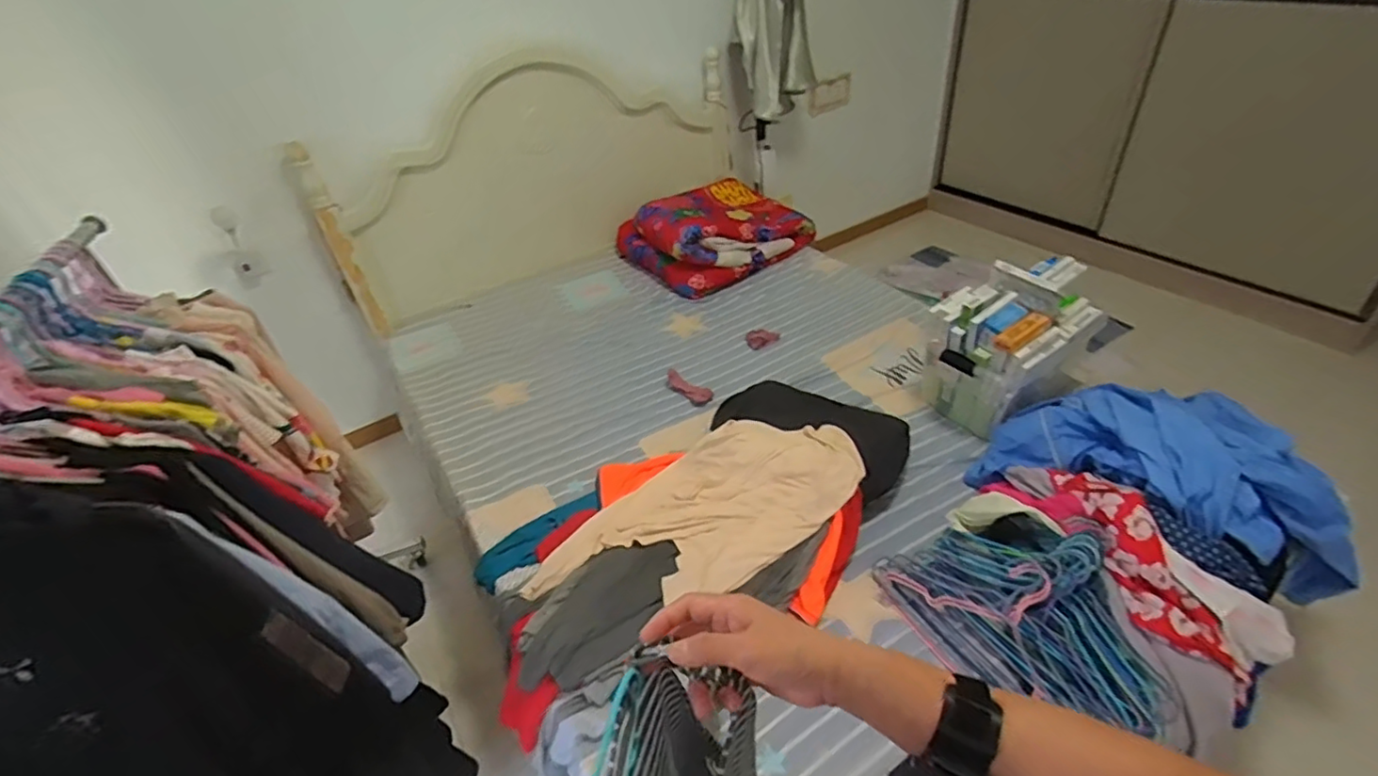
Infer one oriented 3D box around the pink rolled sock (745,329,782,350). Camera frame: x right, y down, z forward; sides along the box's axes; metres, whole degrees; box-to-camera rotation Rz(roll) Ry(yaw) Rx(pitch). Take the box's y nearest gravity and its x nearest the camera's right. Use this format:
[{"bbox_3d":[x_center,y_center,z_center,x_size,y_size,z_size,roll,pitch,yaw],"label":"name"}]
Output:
[{"bbox_3d":[0.223,-0.155,1.881,0.097,0.029,0.074,-19,40,-15],"label":"pink rolled sock"}]

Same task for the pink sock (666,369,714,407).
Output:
[{"bbox_3d":[0.002,0.004,1.722,0.053,0.051,0.162,-31,44,-27],"label":"pink sock"}]

